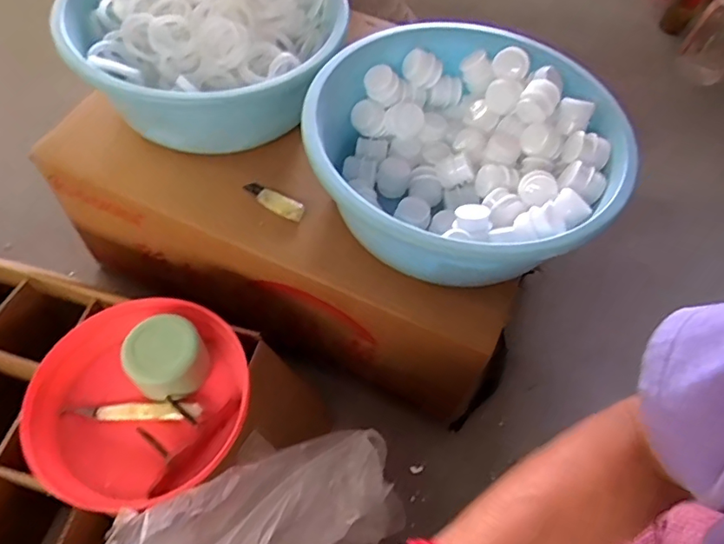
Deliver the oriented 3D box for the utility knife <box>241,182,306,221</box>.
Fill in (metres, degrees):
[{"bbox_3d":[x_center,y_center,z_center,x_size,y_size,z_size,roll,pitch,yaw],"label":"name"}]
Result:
[{"bbox_3d":[-0.115,-0.094,0.709,0.095,0.015,0.026,32,60,16],"label":"utility knife"}]

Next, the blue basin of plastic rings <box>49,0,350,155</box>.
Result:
[{"bbox_3d":[-0.209,-0.322,0.730,0.363,0.141,0.319,6,57,-1],"label":"blue basin of plastic rings"}]

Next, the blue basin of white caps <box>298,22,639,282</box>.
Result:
[{"bbox_3d":[0.140,-0.162,0.706,0.362,0.145,0.448,24,58,11],"label":"blue basin of white caps"}]

